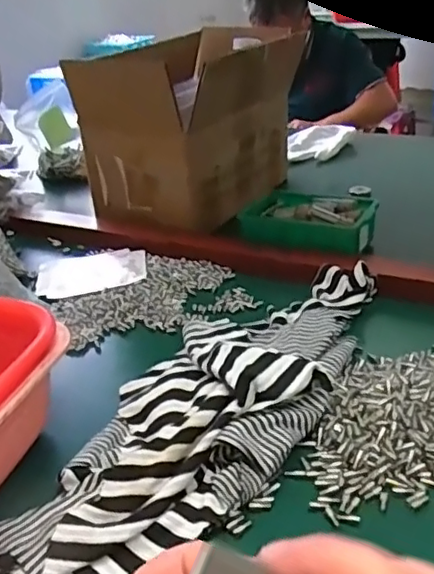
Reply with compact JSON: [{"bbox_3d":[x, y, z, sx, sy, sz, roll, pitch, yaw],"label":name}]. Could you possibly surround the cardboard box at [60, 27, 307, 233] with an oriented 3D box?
[{"bbox_3d":[-0.028,-0.210,0.828,0.196,0.197,0.264,13,31,28],"label":"cardboard box"}]

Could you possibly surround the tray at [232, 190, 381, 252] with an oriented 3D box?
[{"bbox_3d":[0.108,-0.081,0.727,0.155,0.046,0.100,16,33,33],"label":"tray"}]

